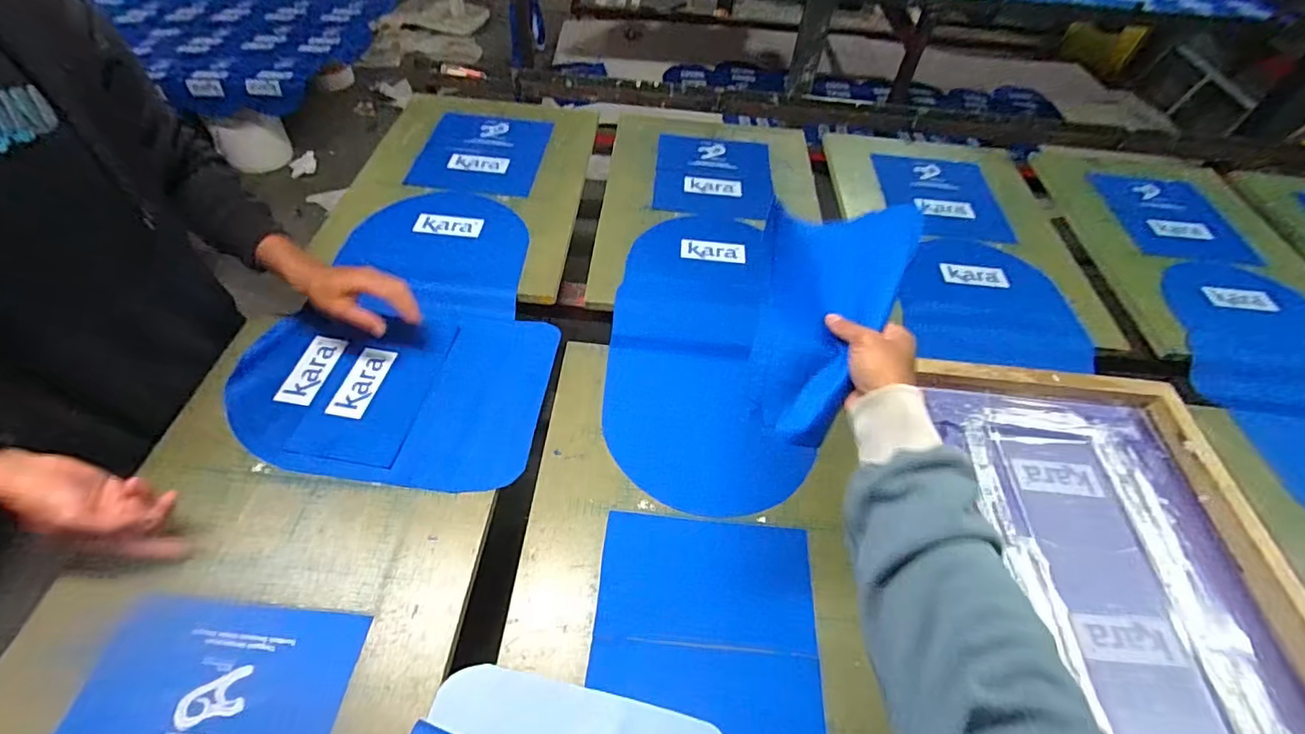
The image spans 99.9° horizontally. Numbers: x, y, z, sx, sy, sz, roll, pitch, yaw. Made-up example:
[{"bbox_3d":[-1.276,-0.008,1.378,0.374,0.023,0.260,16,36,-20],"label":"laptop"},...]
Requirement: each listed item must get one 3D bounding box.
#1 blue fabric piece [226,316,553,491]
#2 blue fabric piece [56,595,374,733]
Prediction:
[{"bbox_3d":[-0.377,0.025,0.805,0.431,0.014,0.300,8,51,0],"label":"blue fabric piece"},{"bbox_3d":[-0.437,0.318,0.559,0.252,0.008,0.143,5,51,-1],"label":"blue fabric piece"}]

